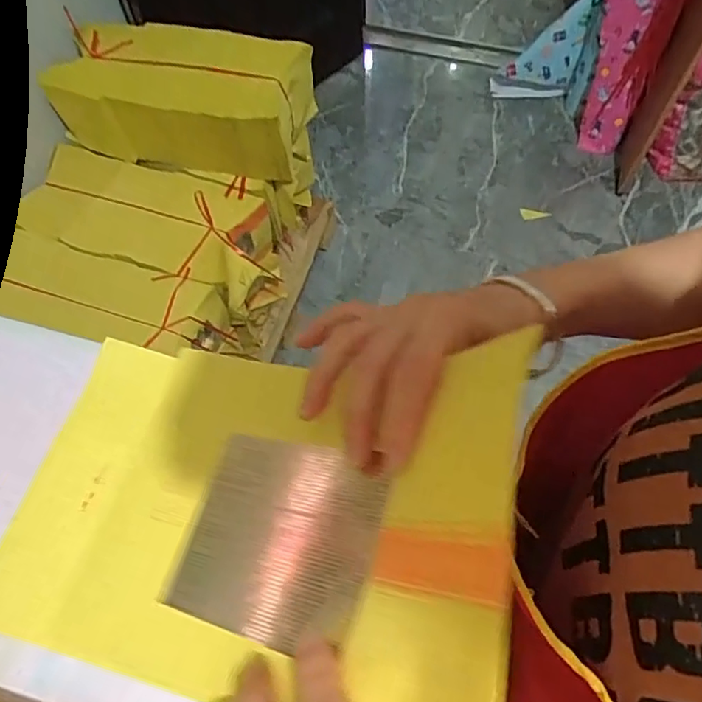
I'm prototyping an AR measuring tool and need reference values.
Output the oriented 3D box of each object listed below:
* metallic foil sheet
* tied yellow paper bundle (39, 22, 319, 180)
[{"bbox_3d":[-0.032,0.084,0.257,0.100,0.008,0.086,0,61,35],"label":"metallic foil sheet"},{"bbox_3d":[-0.345,-0.512,1.147,0.502,0.174,0.218,9,64,6],"label":"tied yellow paper bundle"}]

